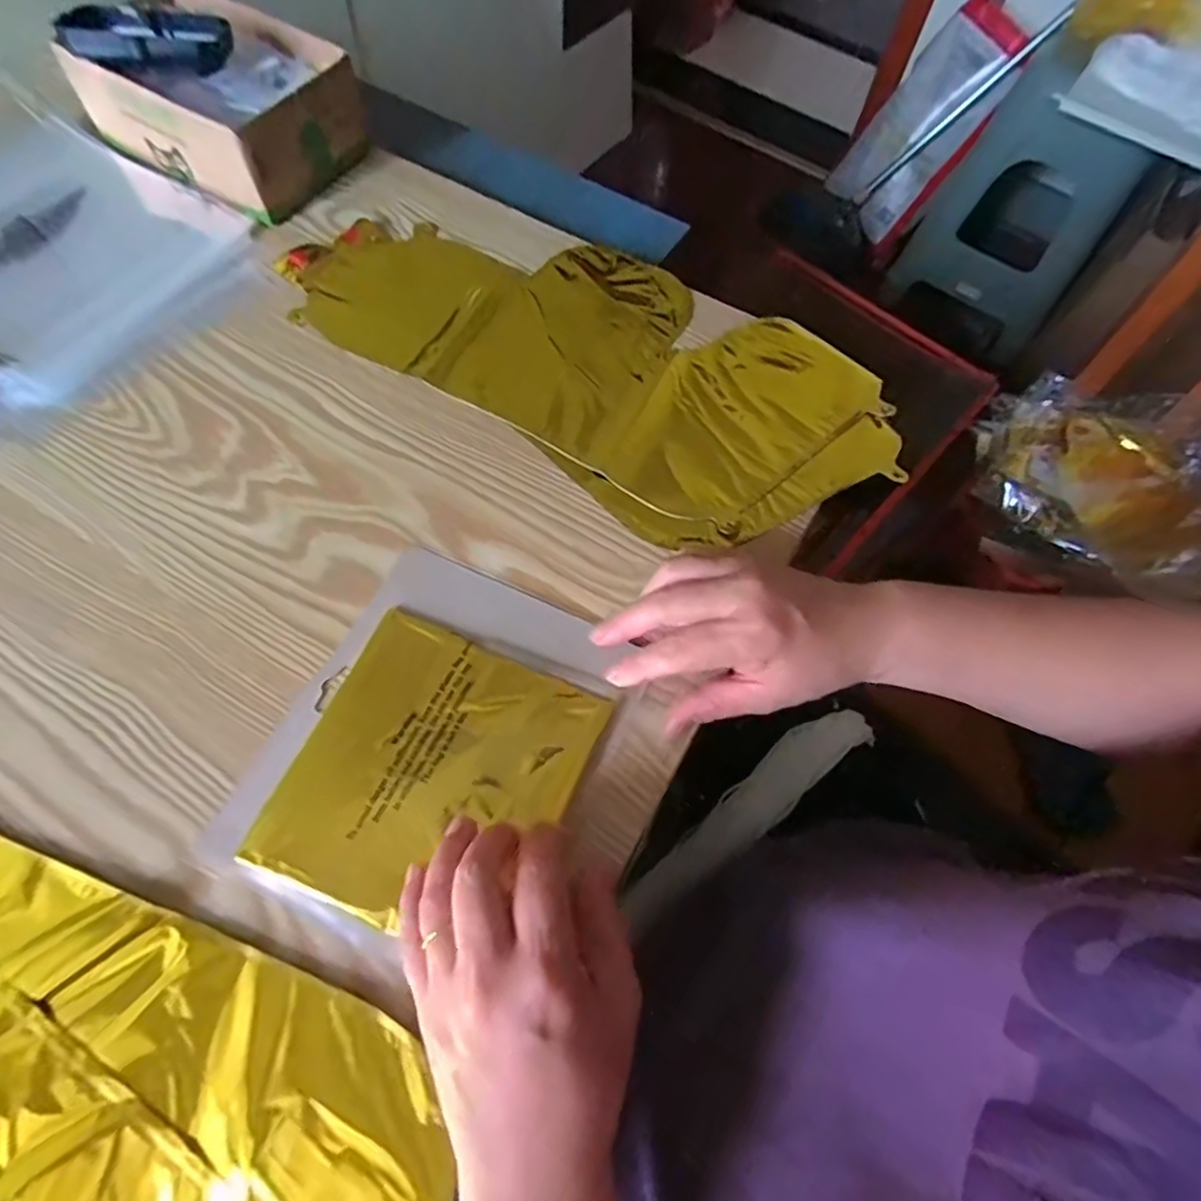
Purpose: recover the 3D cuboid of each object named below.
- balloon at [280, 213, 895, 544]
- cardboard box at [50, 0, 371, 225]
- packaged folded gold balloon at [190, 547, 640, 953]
[{"bbox_3d":[-0.008,-0.184,0.464,0.416,0.010,0.205,34,66,13],"label":"balloon"},{"bbox_3d":[-0.296,-0.394,0.516,0.186,0.072,0.132,29,65,11],"label":"cardboard box"},{"bbox_3d":[-0.085,0.069,0.336,0.151,0.013,0.188,24,64,9],"label":"packaged folded gold balloon"}]

